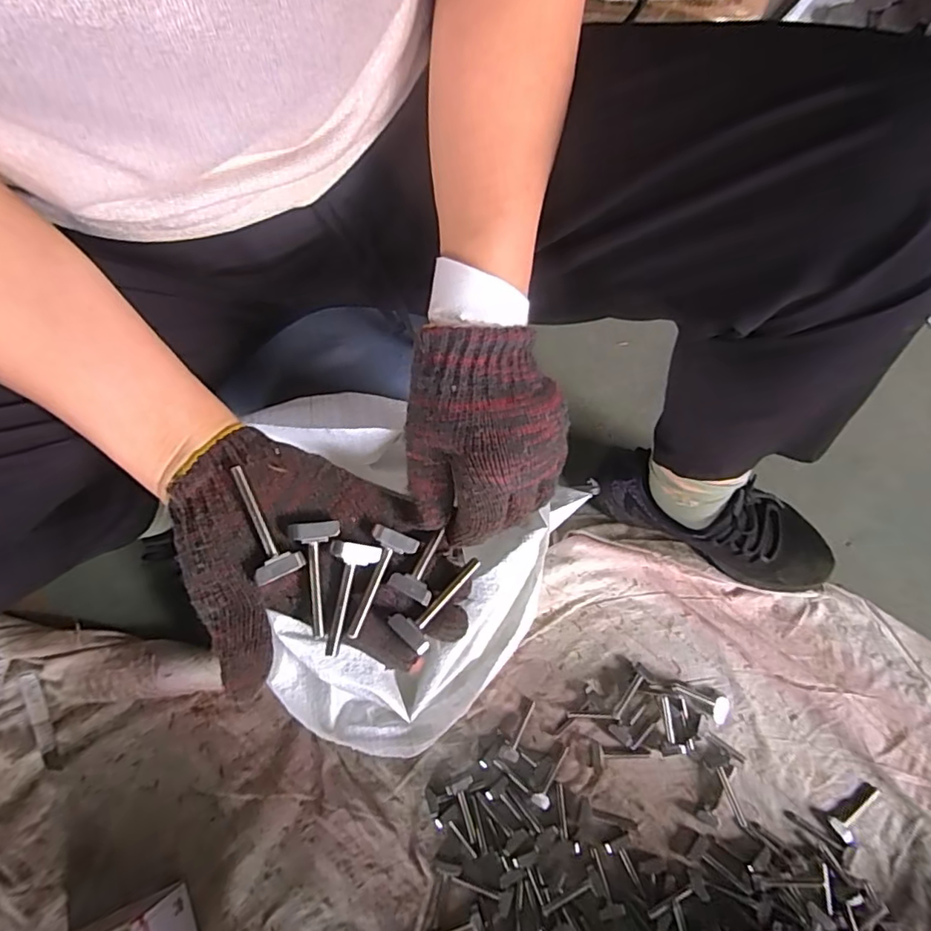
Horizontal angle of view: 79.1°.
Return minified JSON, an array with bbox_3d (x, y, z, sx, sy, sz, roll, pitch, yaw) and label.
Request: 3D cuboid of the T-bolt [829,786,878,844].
[{"bbox_3d":[0.380,0.337,0.548,0.056,0.009,0.022,-39,81,-6],"label":"T-bolt"}]

